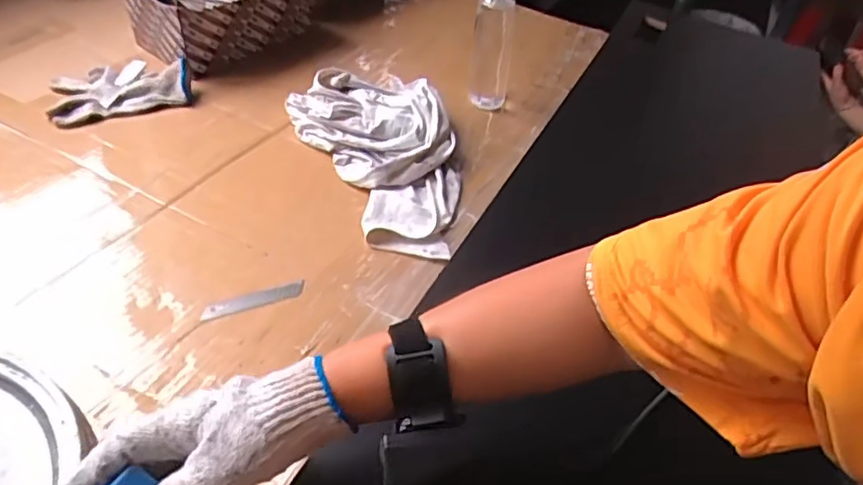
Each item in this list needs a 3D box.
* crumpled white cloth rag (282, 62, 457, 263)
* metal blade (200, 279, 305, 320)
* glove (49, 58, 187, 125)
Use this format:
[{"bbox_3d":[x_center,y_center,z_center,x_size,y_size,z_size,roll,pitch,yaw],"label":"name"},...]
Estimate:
[{"bbox_3d":[-0.041,-0.111,0.761,0.175,0.051,0.304,-16,47,-23],"label":"crumpled white cloth rag"},{"bbox_3d":[-0.171,0.054,0.605,0.100,0.007,0.019,-16,47,-23],"label":"metal blade"},{"bbox_3d":[-0.412,-0.210,0.821,0.168,0.032,0.107,-20,49,-27],"label":"glove"}]

